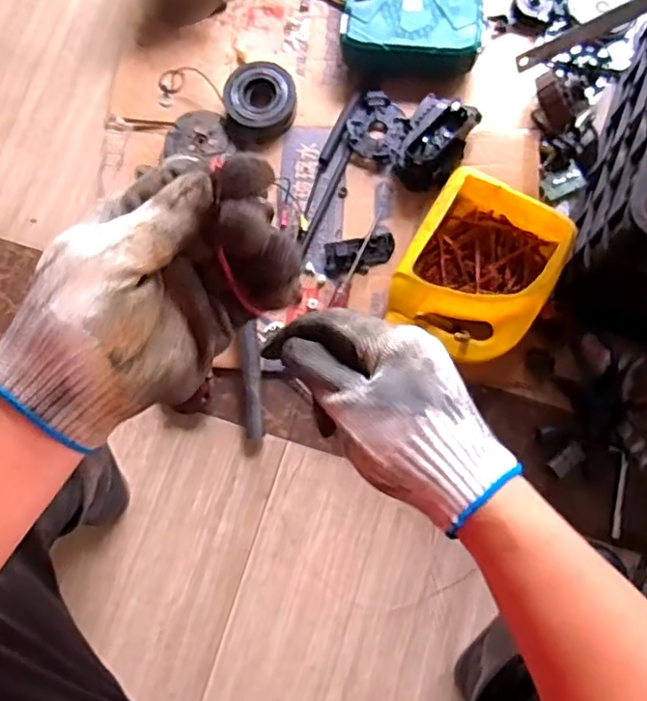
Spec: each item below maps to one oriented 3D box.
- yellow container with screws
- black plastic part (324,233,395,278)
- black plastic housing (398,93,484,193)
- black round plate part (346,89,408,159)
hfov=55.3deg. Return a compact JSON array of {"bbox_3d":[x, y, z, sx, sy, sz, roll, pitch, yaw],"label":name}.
[{"bbox_3d":[0.198,-0.100,0.804,0.177,0.098,0.224,30,82,8],"label":"yellow container with screws"},{"bbox_3d":[0.051,-0.133,0.863,0.099,0.019,0.050,-10,78,-1],"label":"black plastic part"},{"bbox_3d":[0.151,-0.282,0.855,0.087,0.065,0.127,24,81,7],"label":"black plastic housing"},{"bbox_3d":[0.081,-0.322,0.894,0.084,0.024,0.088,-1,79,3],"label":"black round plate part"}]

